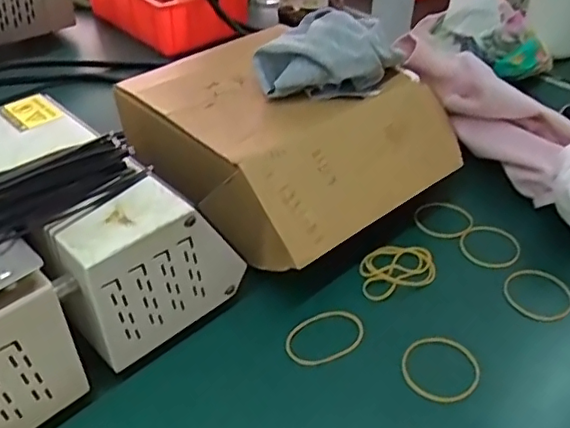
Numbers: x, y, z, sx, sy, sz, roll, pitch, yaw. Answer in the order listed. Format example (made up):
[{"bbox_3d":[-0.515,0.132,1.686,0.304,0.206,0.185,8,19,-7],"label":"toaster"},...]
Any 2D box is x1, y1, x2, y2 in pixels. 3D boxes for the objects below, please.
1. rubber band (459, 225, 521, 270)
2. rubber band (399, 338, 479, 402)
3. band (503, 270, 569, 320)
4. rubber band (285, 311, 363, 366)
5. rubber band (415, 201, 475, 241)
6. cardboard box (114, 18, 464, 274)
[{"bbox_3d":[0.152,0.025,0.432,0.043,0.007,0.038,14,56,14],"label":"rubber band"},{"bbox_3d":[0.093,0.093,0.347,0.044,0.006,0.044,0,45,0],"label":"rubber band"},{"bbox_3d":[0.173,0.054,0.396,0.043,0.008,0.044,0,43,0],"label":"band"},{"bbox_3d":[0.025,0.076,0.362,0.051,0.006,0.035,-29,48,-32],"label":"rubber band"},{"bbox_3d":[0.123,0.004,0.451,0.045,0.008,0.034,15,41,16],"label":"rubber band"},{"bbox_3d":[-0.001,-0.056,0.457,0.198,0.086,0.215,-30,49,-33],"label":"cardboard box"}]

